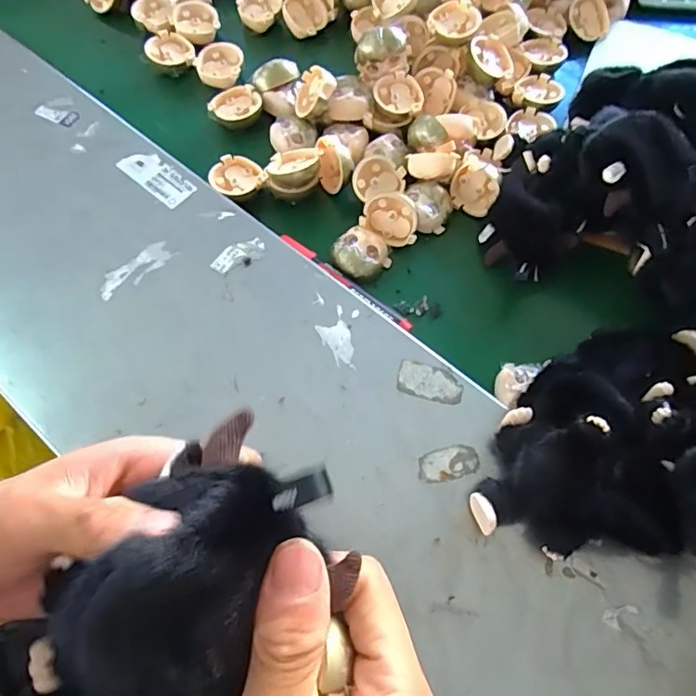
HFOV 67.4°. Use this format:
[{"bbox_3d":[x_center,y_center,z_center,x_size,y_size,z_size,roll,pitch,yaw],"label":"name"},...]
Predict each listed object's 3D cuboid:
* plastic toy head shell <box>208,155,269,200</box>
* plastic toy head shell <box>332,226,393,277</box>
[{"bbox_3d":[-0.105,-0.162,0.488,0.049,0.014,0.049,-1,66,1],"label":"plastic toy head shell"},{"bbox_3d":[0.010,-0.082,0.462,0.044,0.022,0.041,-34,70,-13],"label":"plastic toy head shell"}]

